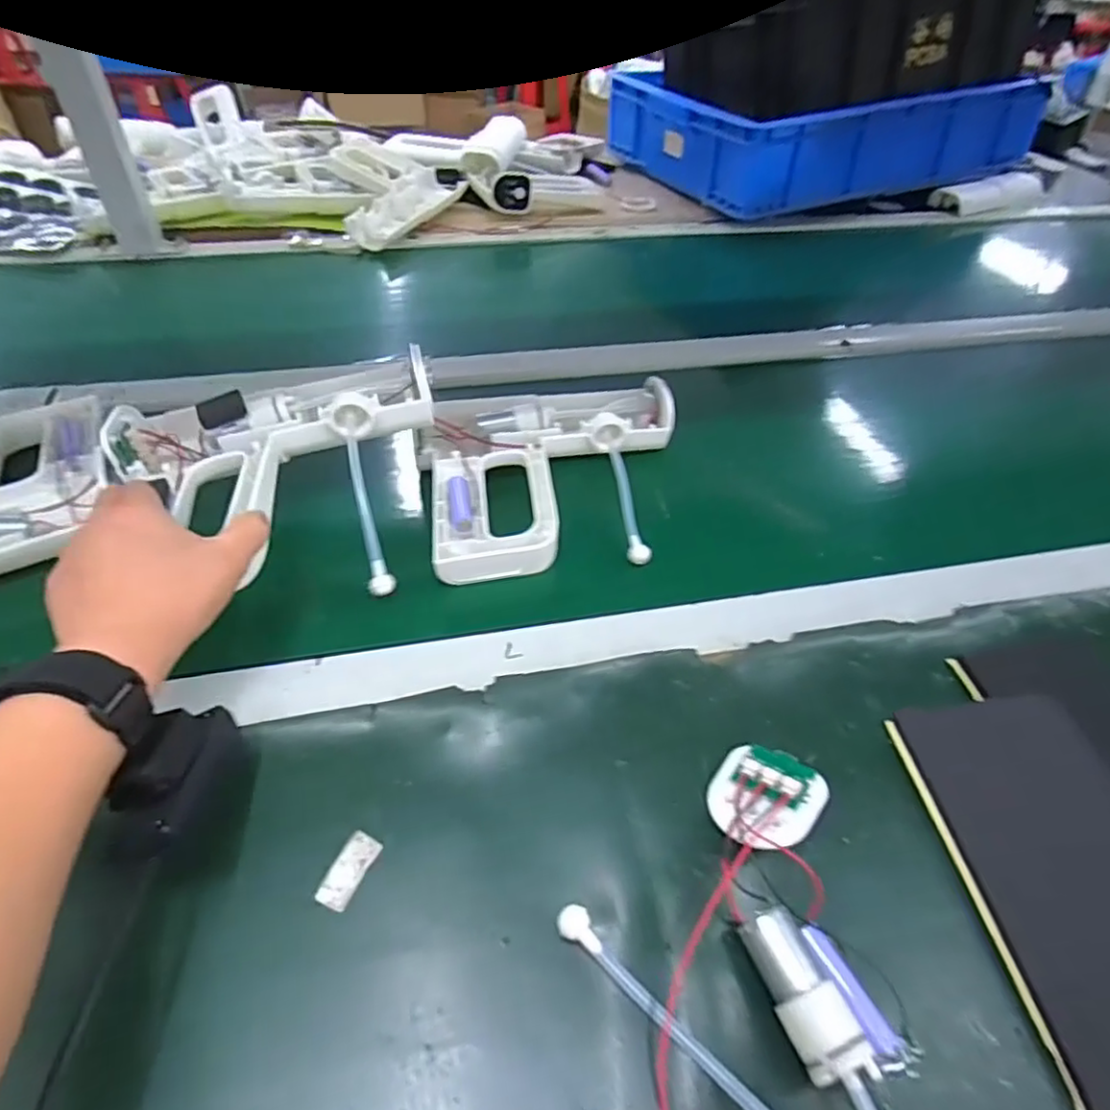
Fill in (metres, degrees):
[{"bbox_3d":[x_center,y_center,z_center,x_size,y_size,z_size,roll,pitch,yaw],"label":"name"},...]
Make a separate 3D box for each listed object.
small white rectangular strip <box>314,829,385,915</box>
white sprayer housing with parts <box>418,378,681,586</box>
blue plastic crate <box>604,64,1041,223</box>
[{"bbox_3d":[-0.098,0.150,0.312,0.016,0.004,0.035,20,49,14],"label":"small white rectangular strip"},{"bbox_3d":[-0.001,-0.077,0.514,0.202,0.032,0.212,-7,48,-10],"label":"white sprayer housing with parts"},{"bbox_3d":[0.413,-0.702,1.068,0.529,0.146,0.409,-19,49,-19],"label":"blue plastic crate"}]

